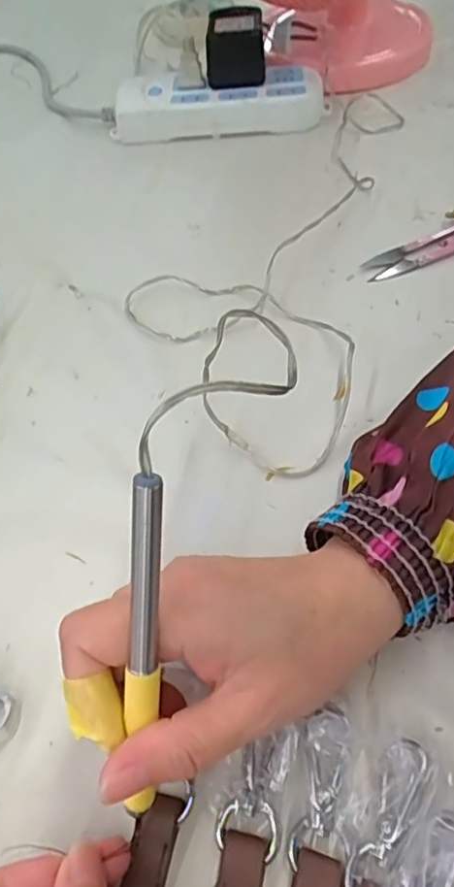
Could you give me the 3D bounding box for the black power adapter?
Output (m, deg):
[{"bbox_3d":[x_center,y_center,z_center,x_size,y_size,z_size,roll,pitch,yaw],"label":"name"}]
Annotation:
[{"bbox_3d":[0.007,-0.354,0.534,0.051,0.048,0.062,-4,53,1],"label":"black power adapter"}]

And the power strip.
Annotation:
[{"bbox_3d":[-0.007,-0.306,0.538,0.187,0.036,0.062,-1,54,2],"label":"power strip"}]

